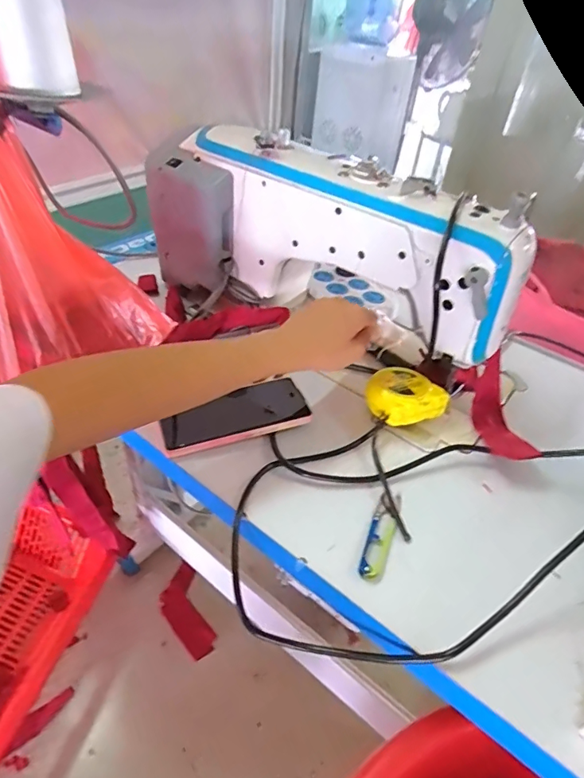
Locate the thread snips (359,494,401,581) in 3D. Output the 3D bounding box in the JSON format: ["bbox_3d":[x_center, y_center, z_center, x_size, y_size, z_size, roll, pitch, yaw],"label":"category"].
[{"bbox_3d":[0.084,0.133,0.443,0.022,0.010,0.095,19,43,14],"label":"thread snips"}]

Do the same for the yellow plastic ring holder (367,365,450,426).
[{"bbox_3d":[0.130,0.010,0.566,0.088,0.046,0.088,-12,45,-20],"label":"yellow plastic ring holder"}]

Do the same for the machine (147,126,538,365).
[{"bbox_3d":[0.052,-0.190,0.625,0.478,0.229,0.195,22,43,27],"label":"machine"}]

